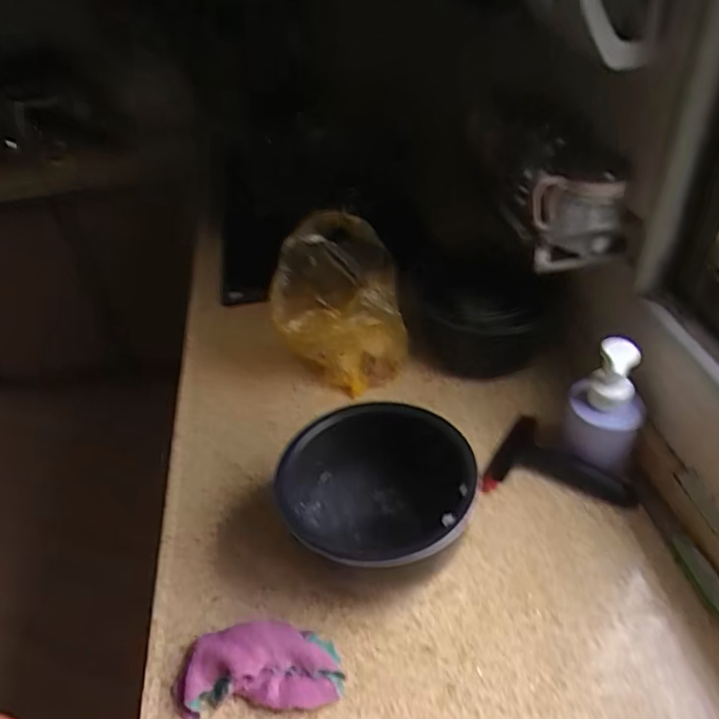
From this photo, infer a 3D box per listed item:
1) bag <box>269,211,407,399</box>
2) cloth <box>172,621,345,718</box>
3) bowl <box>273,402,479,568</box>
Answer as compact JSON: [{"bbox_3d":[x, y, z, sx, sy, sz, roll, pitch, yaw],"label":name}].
[{"bbox_3d":[-0.037,-0.081,0.882,0.182,0.209,0.213,-8,40,-1],"label":"bag"},{"bbox_3d":[-0.099,0.294,0.581,0.158,0.037,0.077,-7,40,0],"label":"cloth"},{"bbox_3d":[0.022,0.154,0.653,0.192,0.131,0.197,-4,40,3],"label":"bowl"}]

